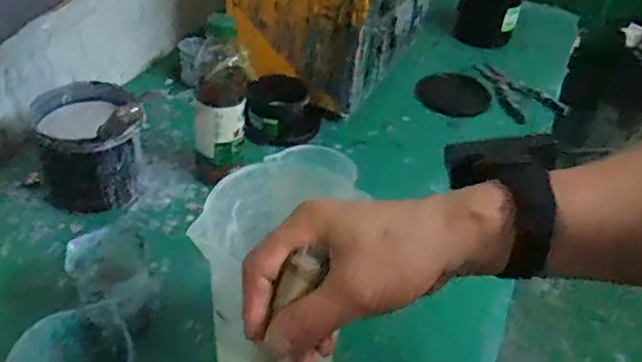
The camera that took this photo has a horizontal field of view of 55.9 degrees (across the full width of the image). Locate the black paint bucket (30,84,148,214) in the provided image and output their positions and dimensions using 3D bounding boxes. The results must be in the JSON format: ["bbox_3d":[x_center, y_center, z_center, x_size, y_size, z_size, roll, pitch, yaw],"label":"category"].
[{"bbox_3d":[-0.283,-0.037,0.745,0.130,0.114,0.126,4,41,-3],"label":"black paint bucket"}]

